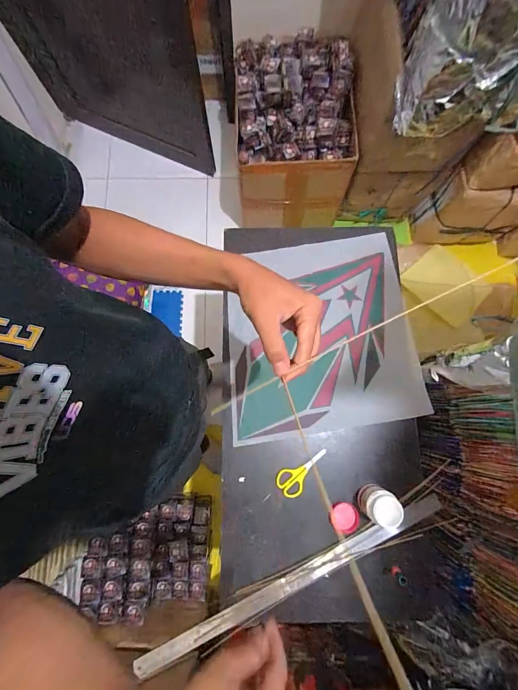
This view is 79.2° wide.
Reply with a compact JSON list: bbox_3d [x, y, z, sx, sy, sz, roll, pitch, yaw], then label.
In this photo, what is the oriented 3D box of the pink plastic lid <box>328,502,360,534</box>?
[{"bbox_3d":[0.162,0.331,0.598,0.056,0.007,0.051,0,79,-1],"label":"pink plastic lid"}]

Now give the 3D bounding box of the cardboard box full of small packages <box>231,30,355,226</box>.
[{"bbox_3d":[0.130,-0.844,1.270,0.427,0.332,0.590,-2,79,-1],"label":"cardboard box full of small packages"}]

